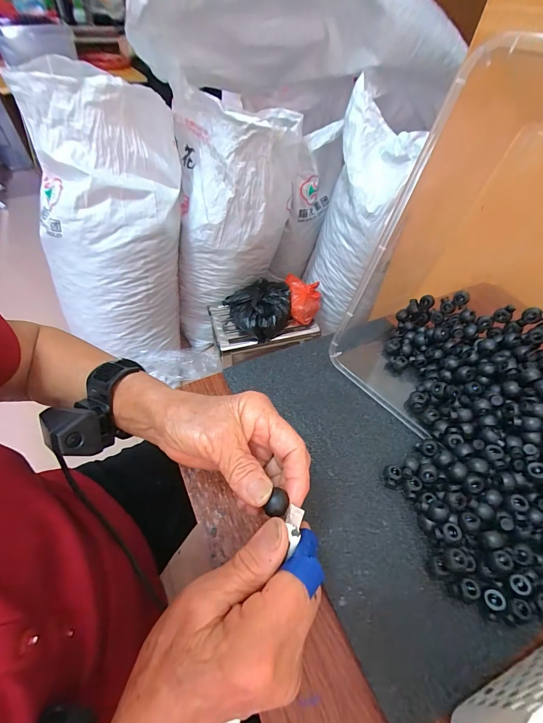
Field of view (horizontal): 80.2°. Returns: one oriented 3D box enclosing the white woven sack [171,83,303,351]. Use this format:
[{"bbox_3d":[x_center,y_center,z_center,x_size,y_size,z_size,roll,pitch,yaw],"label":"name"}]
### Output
[{"bbox_3d":[-0.136,-0.318,0.891,0.281,0.651,0.252,0,50,-26],"label":"white woven sack"}]

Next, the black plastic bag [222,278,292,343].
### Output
[{"bbox_3d":[-0.022,-0.151,0.906,0.184,0.085,0.144,-27,57,-21],"label":"black plastic bag"}]

